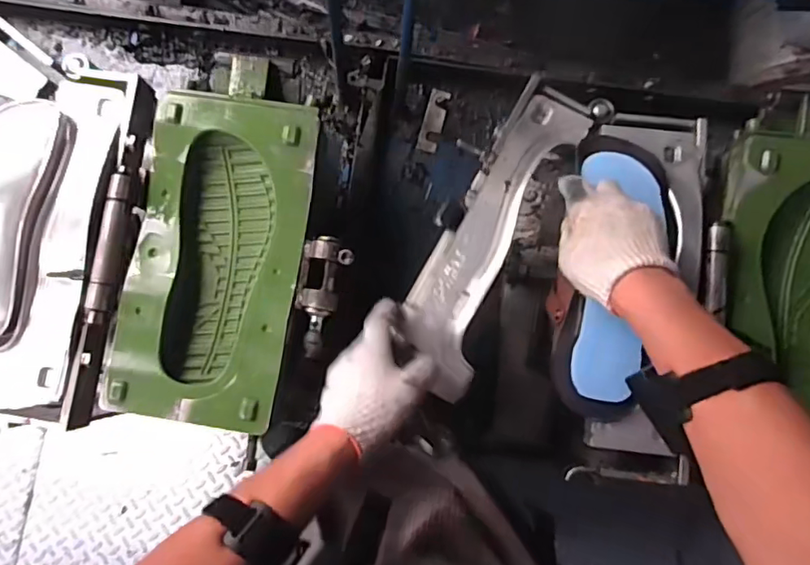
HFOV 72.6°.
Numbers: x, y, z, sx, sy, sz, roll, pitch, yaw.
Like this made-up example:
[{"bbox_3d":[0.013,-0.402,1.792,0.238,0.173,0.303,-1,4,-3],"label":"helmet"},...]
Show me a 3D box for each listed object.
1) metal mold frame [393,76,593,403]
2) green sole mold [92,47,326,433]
[{"bbox_3d":[0.090,-0.055,0.578,0.088,0.032,0.345,25,83,4],"label":"metal mold frame"},{"bbox_3d":[-0.192,-0.043,0.580,0.185,0.052,0.371,9,82,2],"label":"green sole mold"}]

